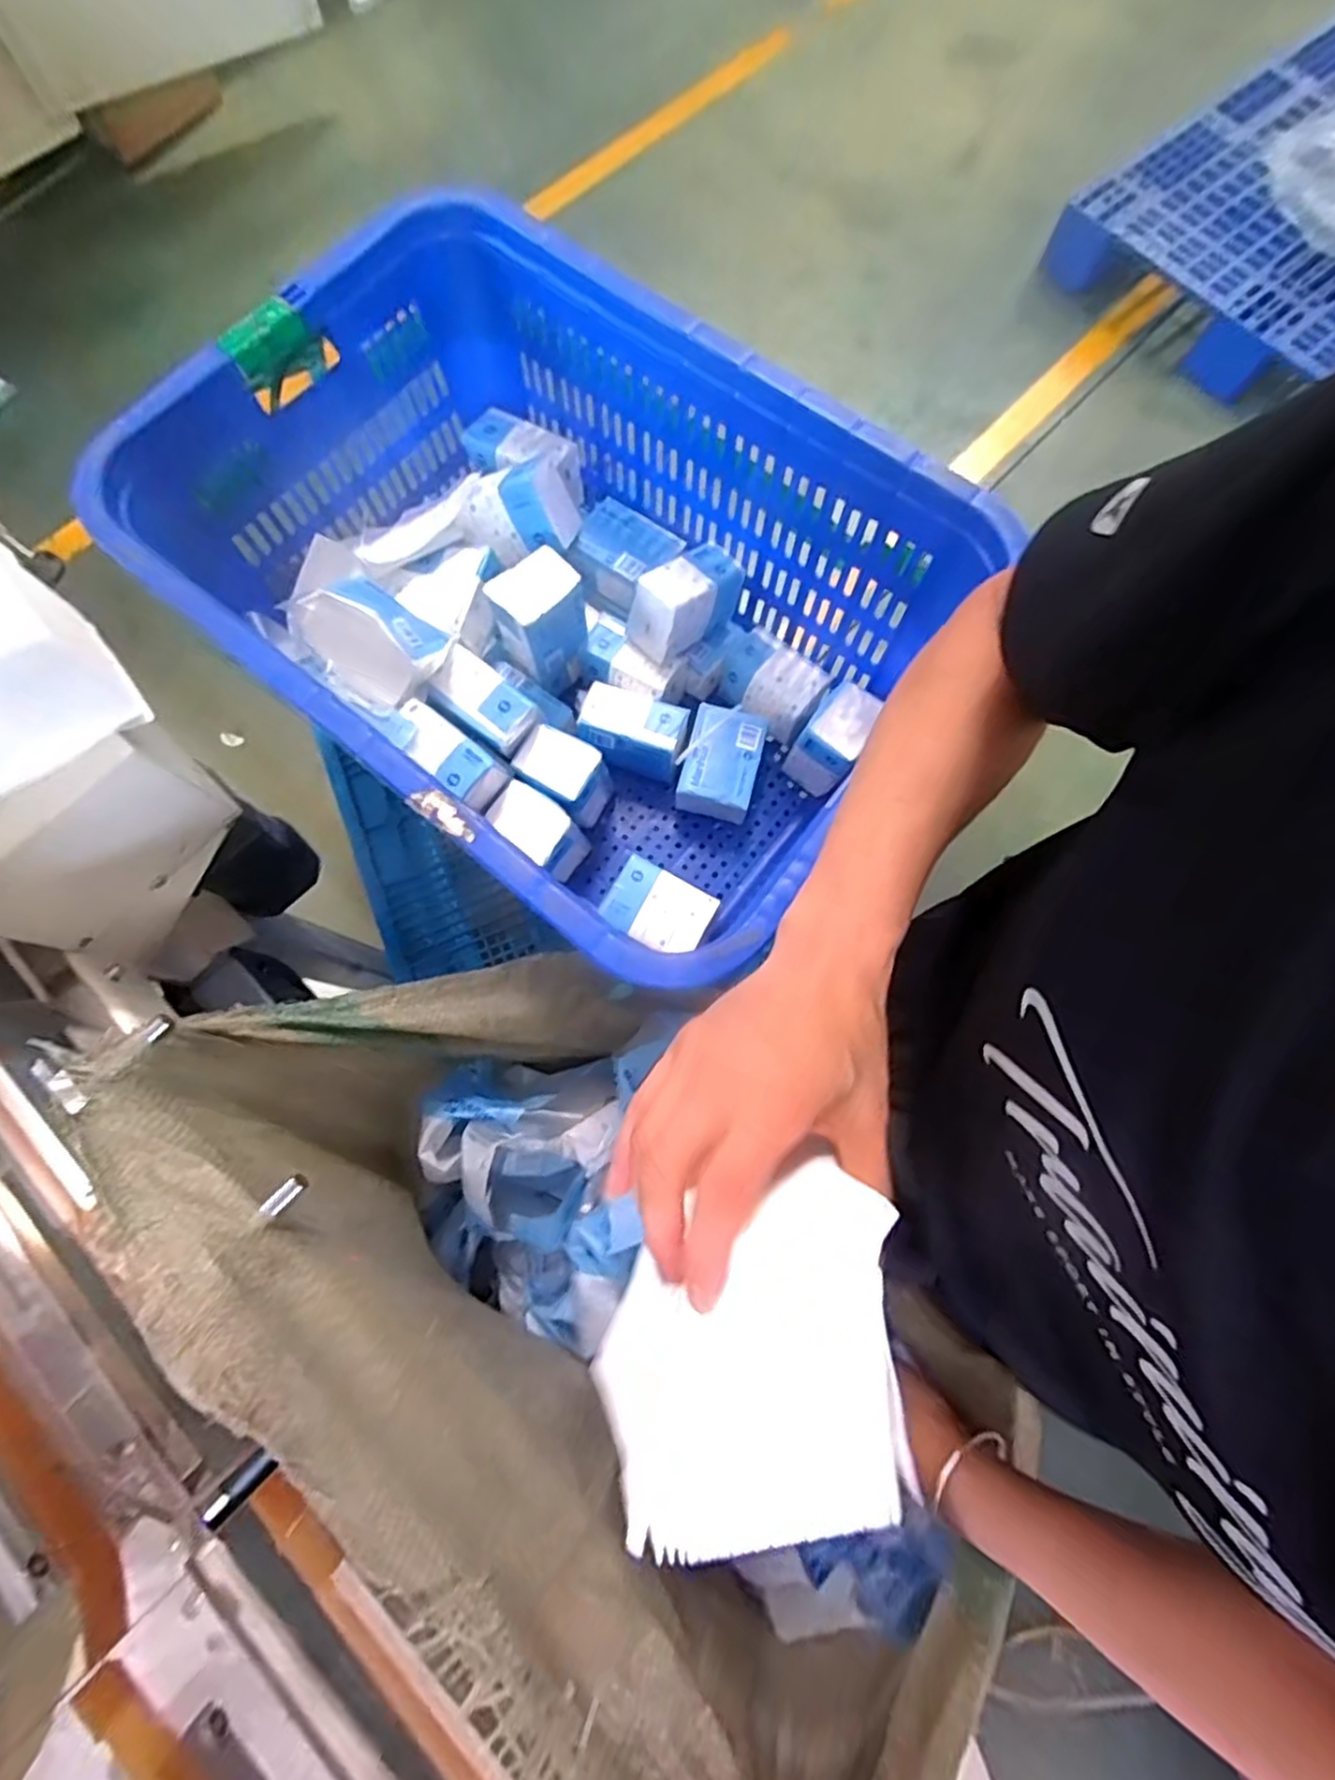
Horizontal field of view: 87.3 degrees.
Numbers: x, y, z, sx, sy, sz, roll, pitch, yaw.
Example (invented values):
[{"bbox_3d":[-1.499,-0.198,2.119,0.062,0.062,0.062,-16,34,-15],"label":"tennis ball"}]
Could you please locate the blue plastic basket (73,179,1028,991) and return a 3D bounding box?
[{"bbox_3d":[-0.107,-0.264,0.740,0.690,0.360,0.485,39,79,9],"label":"blue plastic basket"}]

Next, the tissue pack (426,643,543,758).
[{"bbox_3d":[-0.198,-0.207,0.771,0.120,0.044,0.072,38,79,9],"label":"tissue pack"}]

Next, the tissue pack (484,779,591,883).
[{"bbox_3d":[-0.146,-0.065,0.802,0.093,0.099,0.071,39,79,9],"label":"tissue pack"}]

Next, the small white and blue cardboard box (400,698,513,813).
[{"bbox_3d":[-0.229,-0.146,0.741,0.126,0.046,0.058,39,79,9],"label":"small white and blue cardboard box"}]

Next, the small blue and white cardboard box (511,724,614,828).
[{"bbox_3d":[-0.122,-0.129,0.824,0.096,0.103,0.074,29,77,7],"label":"small blue and white cardboard box"}]

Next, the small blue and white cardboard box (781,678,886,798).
[{"bbox_3d":[0.197,-0.179,0.835,0.073,0.118,0.092,35,78,8],"label":"small blue and white cardboard box"}]

